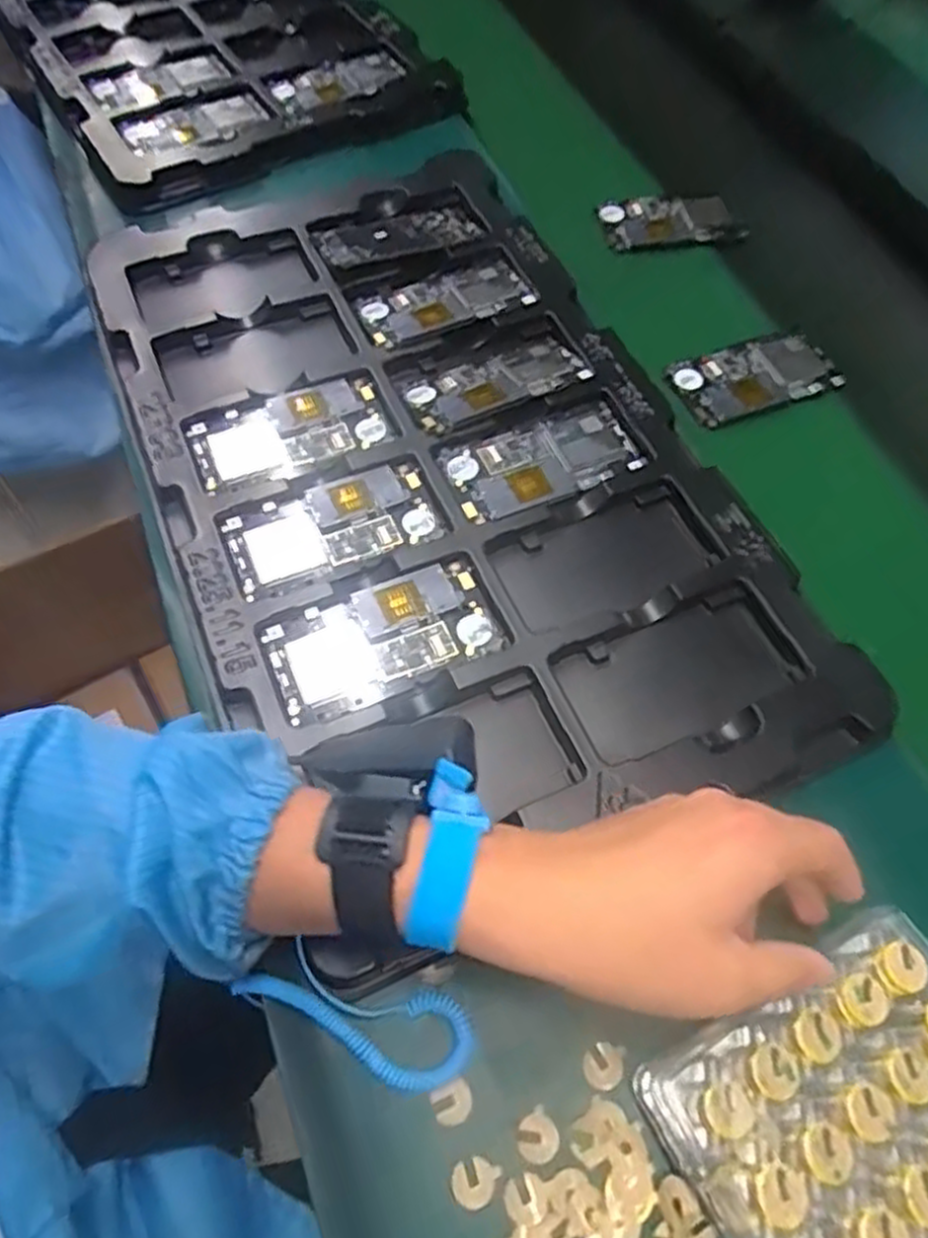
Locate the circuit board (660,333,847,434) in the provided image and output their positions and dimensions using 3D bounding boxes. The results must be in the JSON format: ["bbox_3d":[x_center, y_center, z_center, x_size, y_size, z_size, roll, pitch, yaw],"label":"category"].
[{"bbox_3d":[0.218,-0.182,0.576,0.122,0.009,0.066,-17,63,-12],"label":"circuit board"}]

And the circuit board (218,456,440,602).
[{"bbox_3d":[-0.081,-0.058,0.477,0.127,0.005,0.062,-21,64,-14],"label":"circuit board"}]

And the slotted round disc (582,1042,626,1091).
[{"bbox_3d":[0.063,0.200,0.343,0.018,0.004,0.018,1,61,-2],"label":"slotted round disc"}]

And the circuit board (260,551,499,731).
[{"bbox_3d":[-0.046,0.011,0.438,0.126,0.008,0.069,-21,64,-14],"label":"circuit board"}]

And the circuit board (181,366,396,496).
[{"bbox_3d":[-0.117,-0.126,0.516,0.129,0.007,0.067,-21,64,-14],"label":"circuit board"}]

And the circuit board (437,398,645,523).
[{"bbox_3d":[0.051,-0.103,0.499,0.122,0.005,0.063,-18,63,-13],"label":"circuit board"}]

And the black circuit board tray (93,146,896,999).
[{"bbox_3d":[-0.030,-0.115,0.499,0.321,0.029,0.564,-20,64,-13],"label":"black circuit board tray"}]

